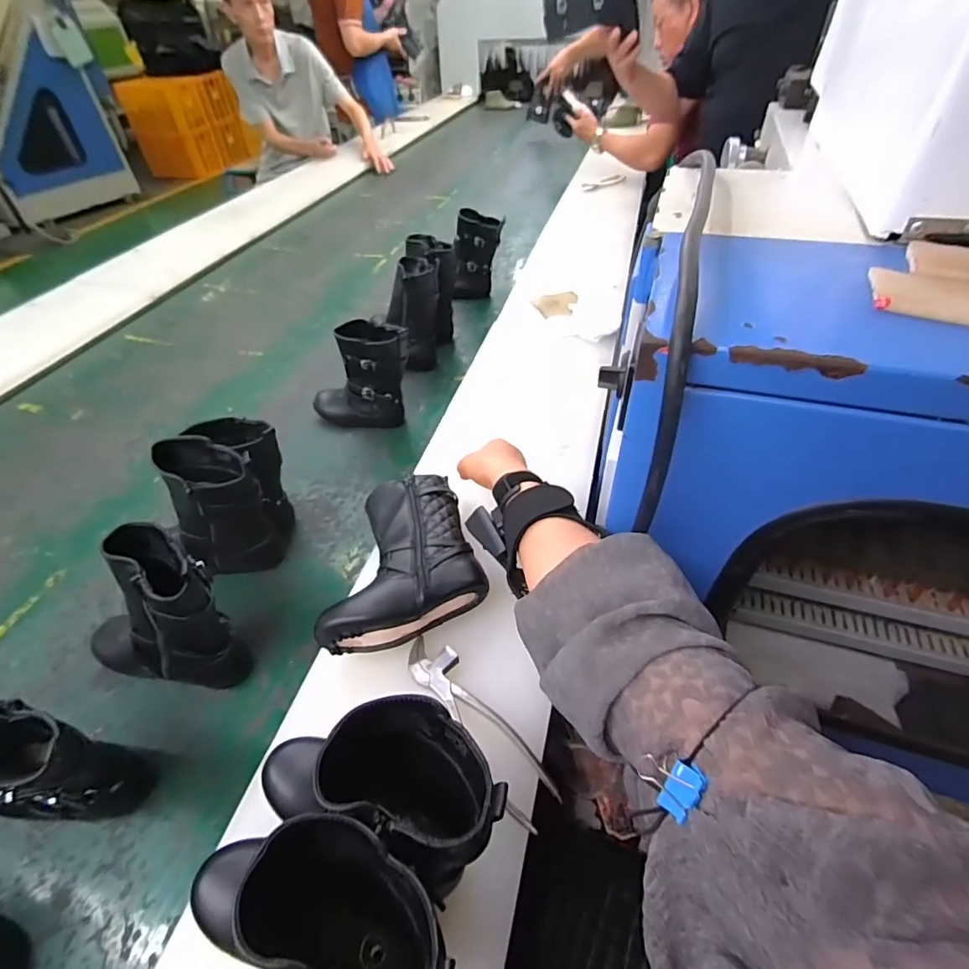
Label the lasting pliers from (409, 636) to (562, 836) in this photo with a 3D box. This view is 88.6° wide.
[{"bbox_3d":[-0.009,0.214,0.455,0.045,0.013,0.191,-30,51,-24],"label":"lasting pliers"}]

